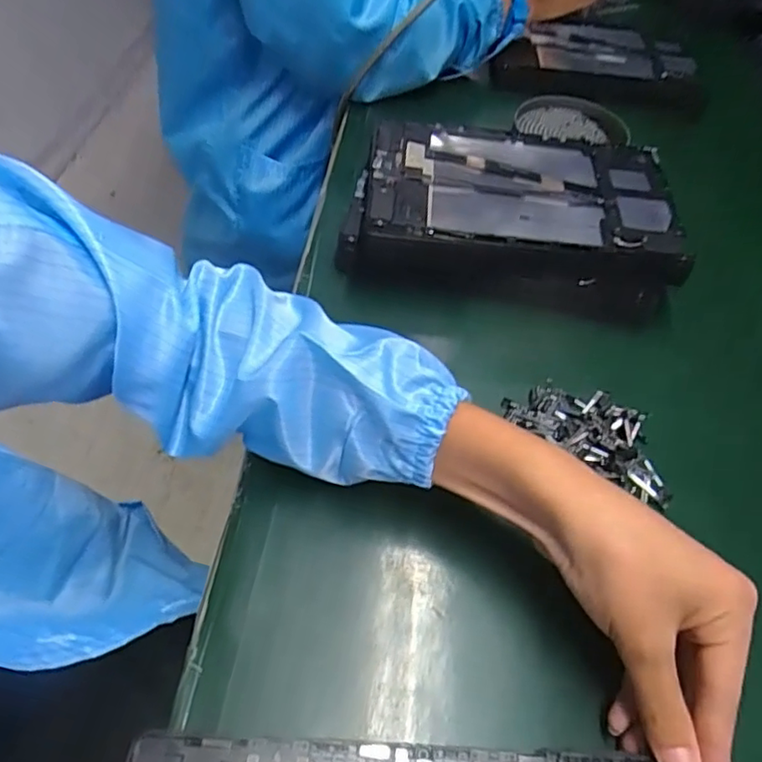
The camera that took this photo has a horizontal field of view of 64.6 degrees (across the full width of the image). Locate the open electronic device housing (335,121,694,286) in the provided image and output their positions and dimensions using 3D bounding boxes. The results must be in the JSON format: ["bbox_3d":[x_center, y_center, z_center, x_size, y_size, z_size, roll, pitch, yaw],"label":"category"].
[{"bbox_3d":[0.102,-0.143,0.488,0.256,0.042,0.171,7,51,-3],"label":"open electronic device housing"}]

